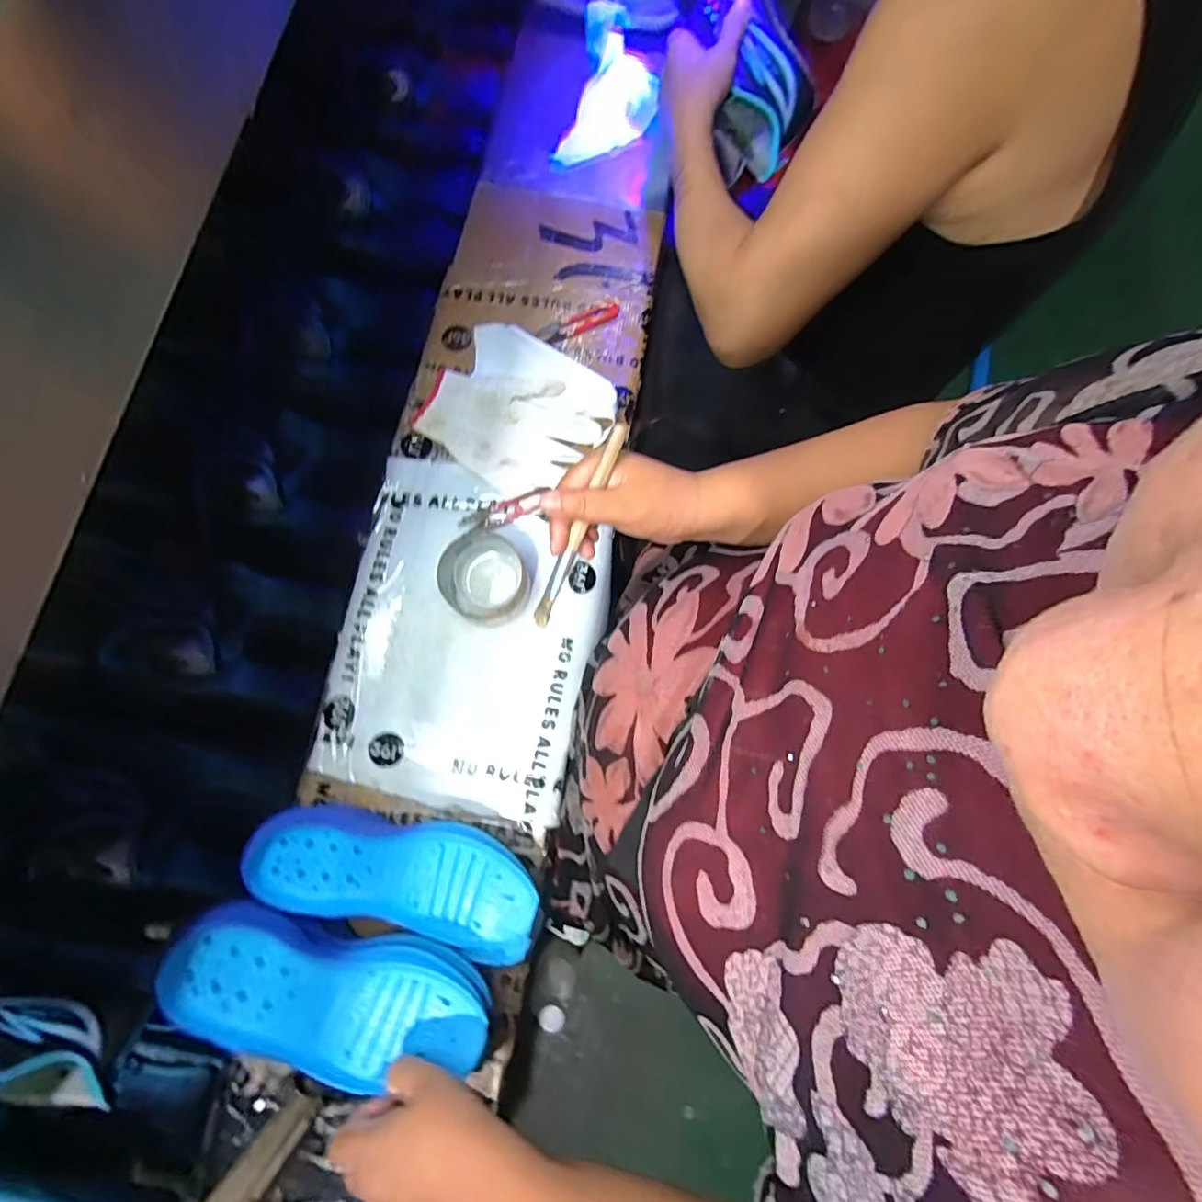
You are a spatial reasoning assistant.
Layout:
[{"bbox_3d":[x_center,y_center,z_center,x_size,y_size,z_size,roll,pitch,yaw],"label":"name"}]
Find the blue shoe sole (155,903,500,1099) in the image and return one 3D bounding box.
[{"bbox_3d":[-0.202,0.302,0.416,0.229,0.048,0.092,19,77,-10],"label":"blue shoe sole"}]

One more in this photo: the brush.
[{"bbox_3d":[-0.016,-0.050,0.387,0.011,0.009,0.155,27,111,5],"label":"brush"}]

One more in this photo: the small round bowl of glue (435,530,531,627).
[{"bbox_3d":[-0.113,-0.019,0.539,0.082,0.053,0.085,0,77,-1],"label":"small round bowl of glue"}]

